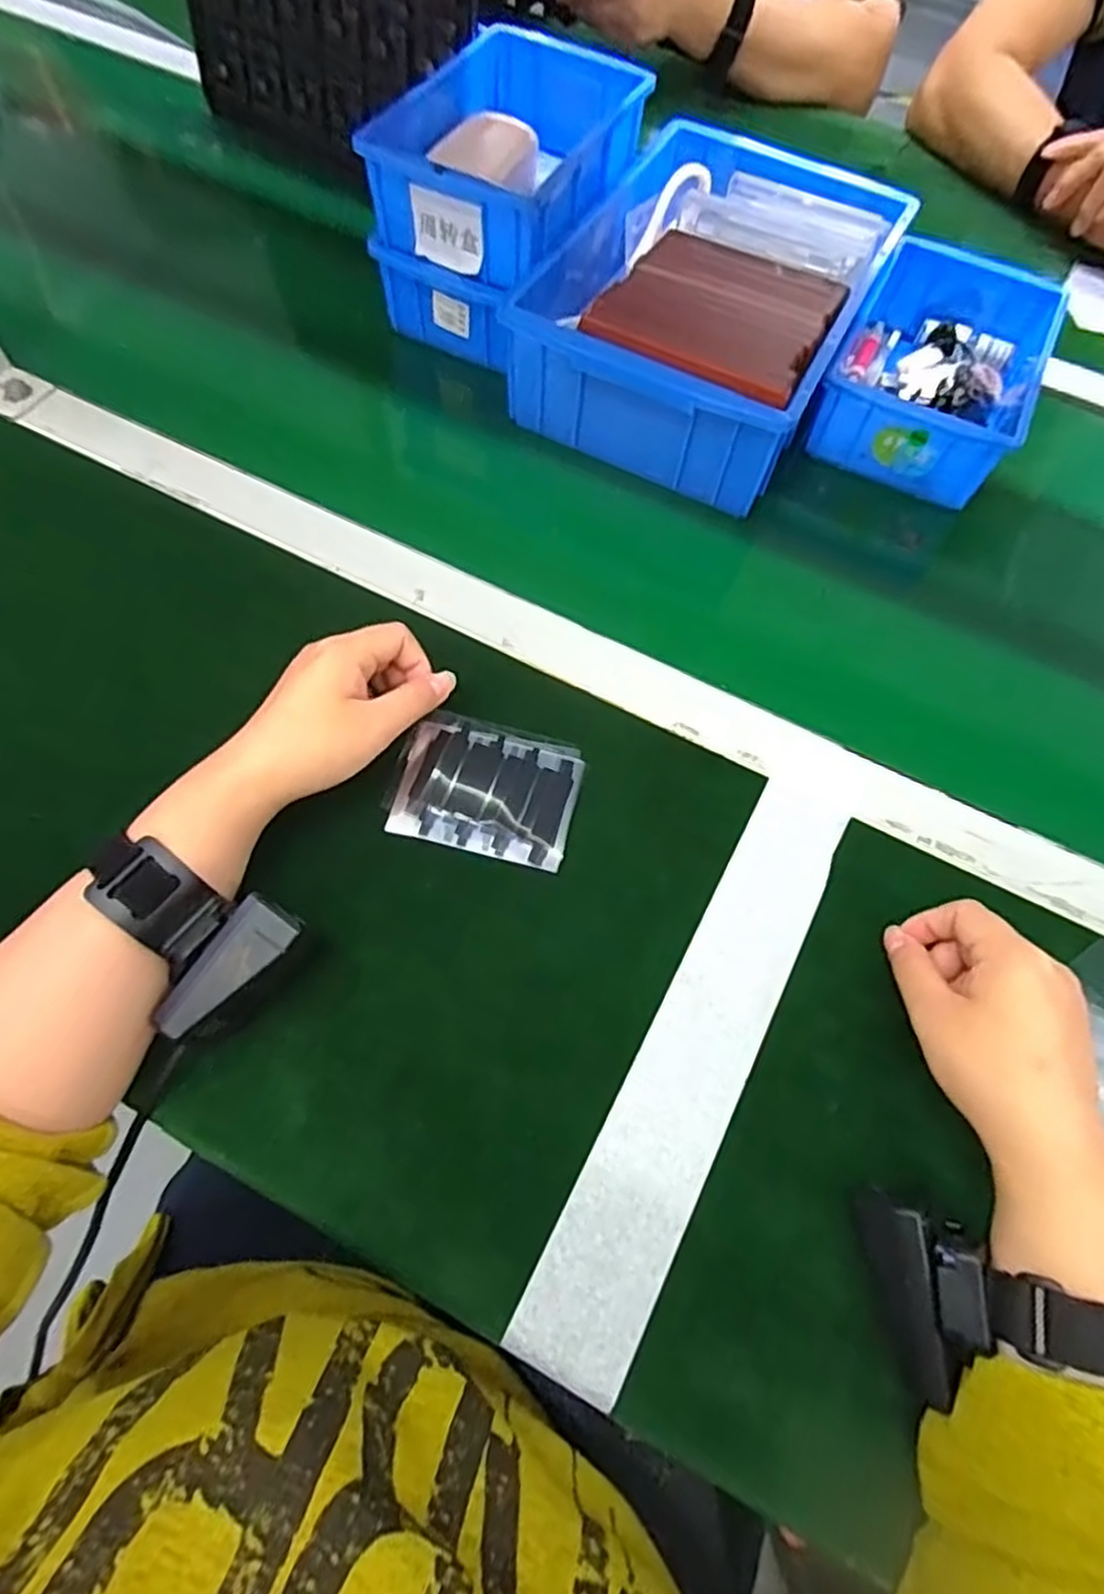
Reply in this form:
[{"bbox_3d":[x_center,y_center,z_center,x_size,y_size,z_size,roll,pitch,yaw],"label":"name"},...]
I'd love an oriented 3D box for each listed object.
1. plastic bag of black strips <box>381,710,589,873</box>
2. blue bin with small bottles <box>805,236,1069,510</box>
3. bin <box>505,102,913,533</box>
[{"bbox_3d":[-0.036,-0.006,0.398,0.100,0.006,0.076,14,65,3],"label":"plastic bag of black strips"},{"bbox_3d":[0.288,-0.323,0.539,0.126,0.058,0.204,26,67,8],"label":"blue bin with small bottles"},{"bbox_3d":[0.116,-0.367,0.537,0.212,0.084,0.294,27,67,9],"label":"bin"}]

